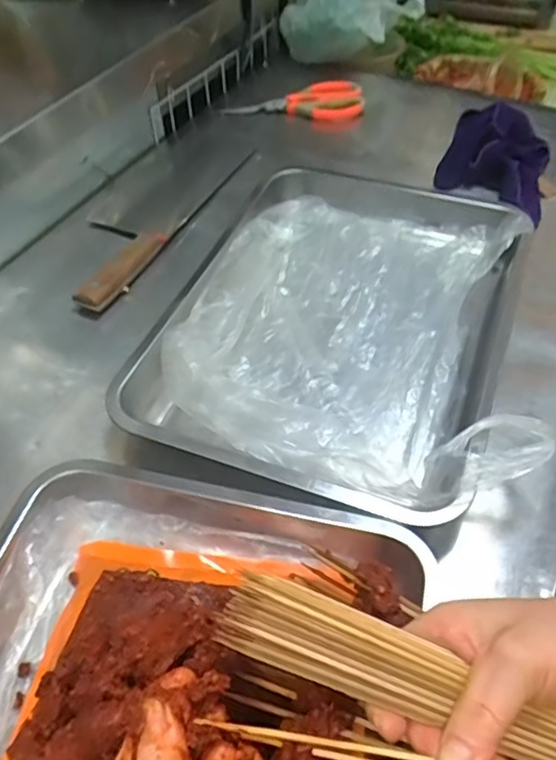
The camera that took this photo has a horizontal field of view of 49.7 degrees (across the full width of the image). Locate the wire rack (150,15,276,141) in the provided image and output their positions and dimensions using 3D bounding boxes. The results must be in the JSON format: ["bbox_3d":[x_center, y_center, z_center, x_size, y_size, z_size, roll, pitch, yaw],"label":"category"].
[{"bbox_3d":[-0.086,-0.463,0.909,0.025,0.059,0.354,20,53,18],"label":"wire rack"}]

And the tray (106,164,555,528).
[{"bbox_3d":[0.073,-0.072,0.551,0.313,0.066,0.403,16,53,16],"label":"tray"}]

